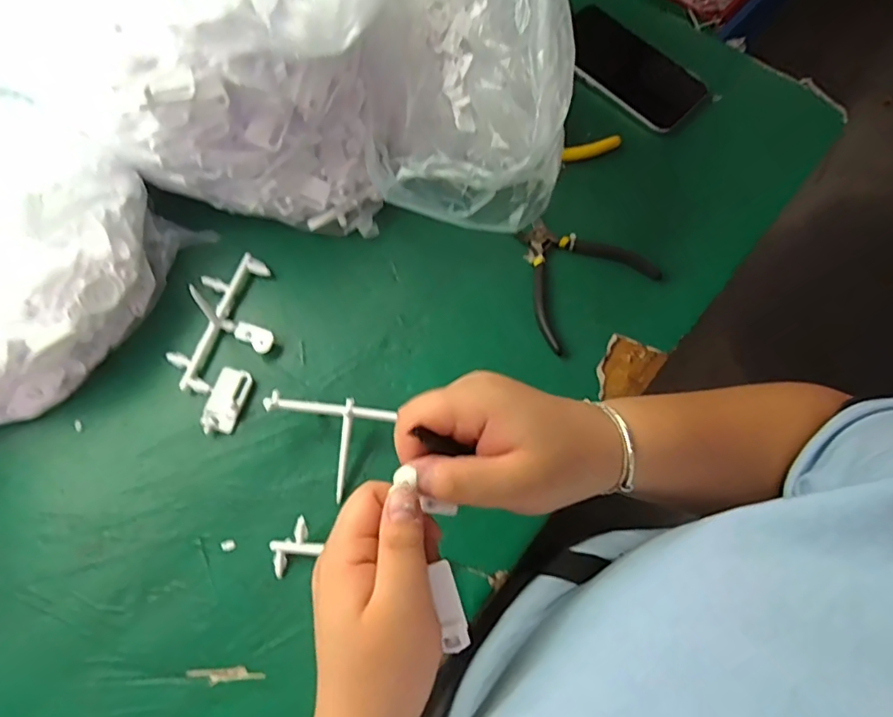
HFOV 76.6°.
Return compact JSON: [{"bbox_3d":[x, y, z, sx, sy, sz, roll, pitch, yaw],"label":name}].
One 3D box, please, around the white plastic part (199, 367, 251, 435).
[{"bbox_3d":[-0.168,0.033,0.434,0.026,0.011,0.051,17,72,3],"label":"white plastic part"}]

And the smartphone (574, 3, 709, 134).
[{"bbox_3d":[0.170,-0.267,0.516,0.136,0.013,0.070,44,81,10],"label":"smartphone"}]

